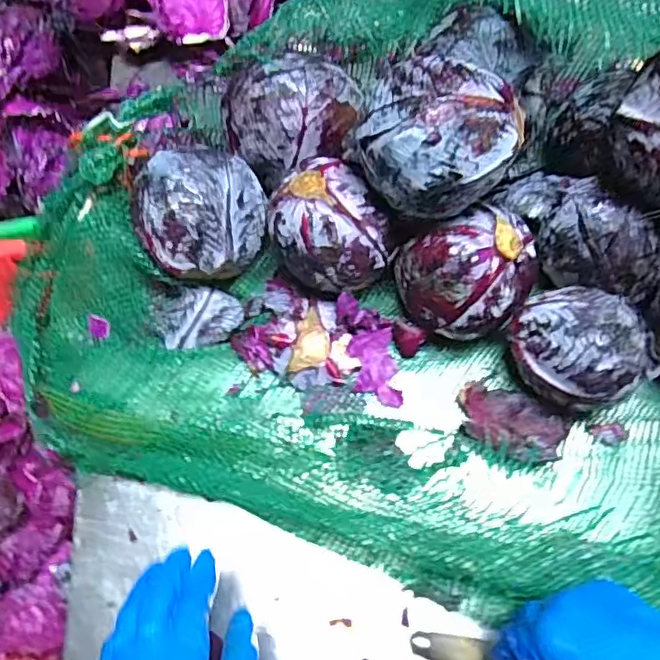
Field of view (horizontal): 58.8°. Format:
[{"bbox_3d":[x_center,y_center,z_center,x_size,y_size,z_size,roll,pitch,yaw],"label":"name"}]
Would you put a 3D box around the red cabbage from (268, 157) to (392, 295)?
[{"bbox_3d":[-0.005,-0.083,0.511,0.086,0.094,0.107,-38,72,-12],"label":"red cabbage"}]

